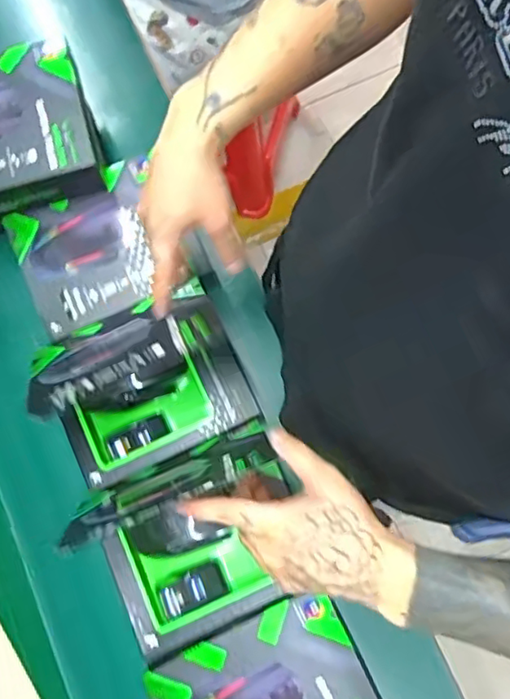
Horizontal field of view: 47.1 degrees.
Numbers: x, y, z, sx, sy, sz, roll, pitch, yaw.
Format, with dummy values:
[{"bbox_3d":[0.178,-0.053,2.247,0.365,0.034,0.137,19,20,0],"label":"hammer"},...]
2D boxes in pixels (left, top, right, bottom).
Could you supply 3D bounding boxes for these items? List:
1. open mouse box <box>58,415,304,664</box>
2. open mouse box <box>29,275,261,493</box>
[{"bbox_3d":[-0.052,0.170,0.512,0.177,0.163,0.154,-23,77,-4],"label":"open mouse box"},{"bbox_3d":[-0.108,0.026,0.558,0.177,0.147,0.155,-25,78,-5],"label":"open mouse box"}]

